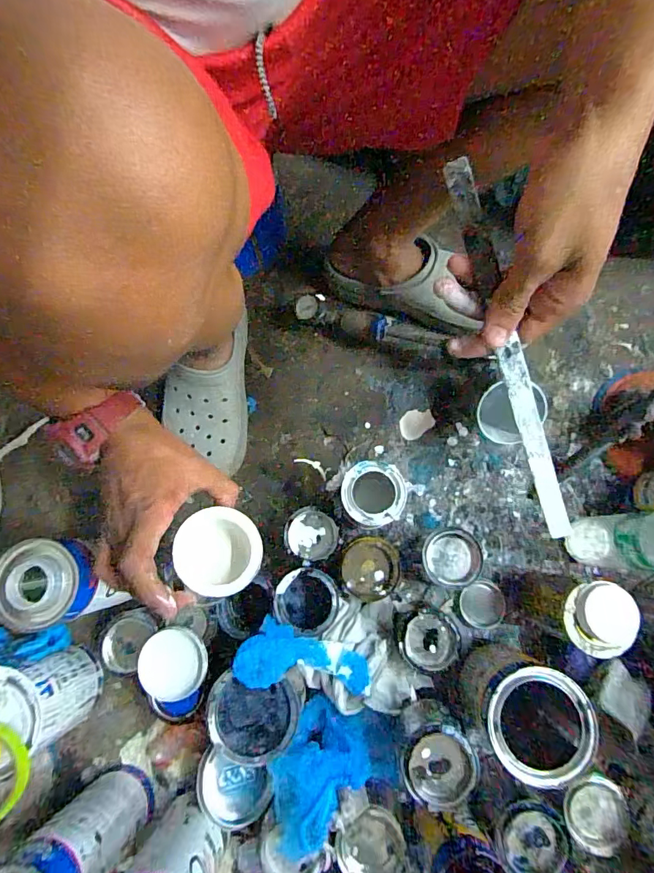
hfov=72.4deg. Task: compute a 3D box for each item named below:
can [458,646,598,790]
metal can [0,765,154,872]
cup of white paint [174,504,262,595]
[{"bbox_3d":[0.215,0.299,0.497,0.096,0.125,0.102,0,78,2],"label":"can"},{"bbox_3d":[-0.259,0.421,0.457,0.079,0.214,0.076,0,78,2],"label":"metal can"},{"bbox_3d":[-0.097,0.107,0.405,0.072,0.074,0.077,11,60,-8],"label":"cup of white paint"}]

